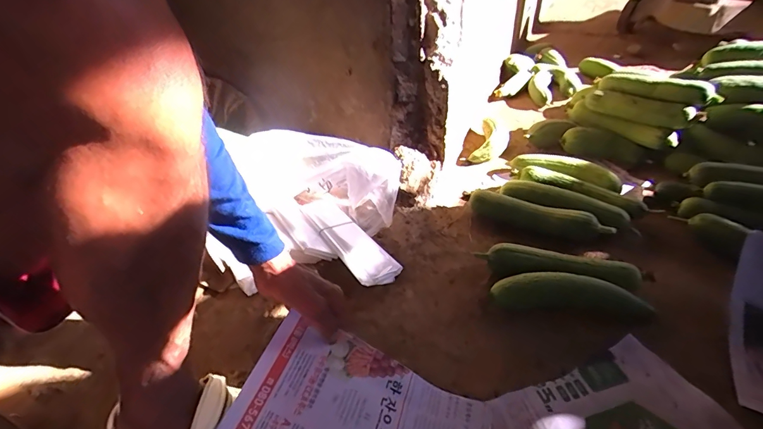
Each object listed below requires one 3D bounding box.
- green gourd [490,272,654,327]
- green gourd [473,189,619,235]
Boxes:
[{"bbox_3d":[0.268,0.118,0.555,0.216,0.042,0.055,4,40,8],"label":"green gourd"},{"bbox_3d":[0.270,0.008,0.691,0.236,0.048,0.047,20,45,26],"label":"green gourd"}]

